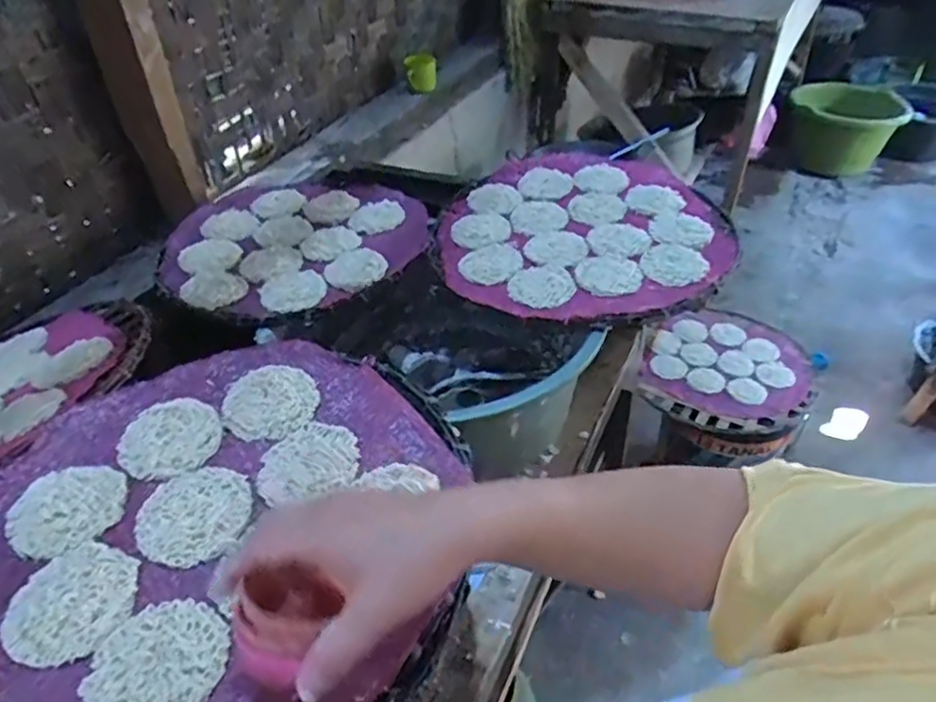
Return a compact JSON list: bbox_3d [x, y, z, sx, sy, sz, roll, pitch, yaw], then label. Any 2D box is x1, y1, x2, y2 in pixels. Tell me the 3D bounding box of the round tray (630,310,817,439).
[{"bbox_3d":[0.599,0.046,1.468,0.347,0.075,0.347,-1,41,1],"label":"round tray"}]

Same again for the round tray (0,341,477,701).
[{"bbox_3d":[-0.177,0.117,0.471,0.357,0.019,0.338,-1,41,1],"label":"round tray"}]

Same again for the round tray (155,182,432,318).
[{"bbox_3d":[-0.243,-0.154,0.890,0.354,0.024,0.329,-1,41,1],"label":"round tray"}]

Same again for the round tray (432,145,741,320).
[{"bbox_3d":[0.157,-0.172,0.878,0.381,0.038,0.411,-1,41,1],"label":"round tray"}]

